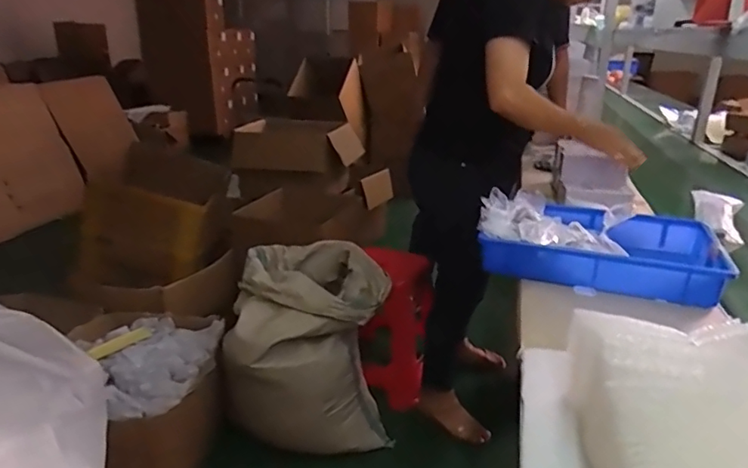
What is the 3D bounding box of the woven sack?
[{"bbox_3d":[-0.204,0.341,1.656,0.474,0.497,0.403,-3,20,-10],"label":"woven sack"}]

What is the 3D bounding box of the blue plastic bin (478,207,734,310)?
[{"bbox_3d":[0.457,0.022,1.080,0.415,0.078,0.299,8,21,19],"label":"blue plastic bin"}]

